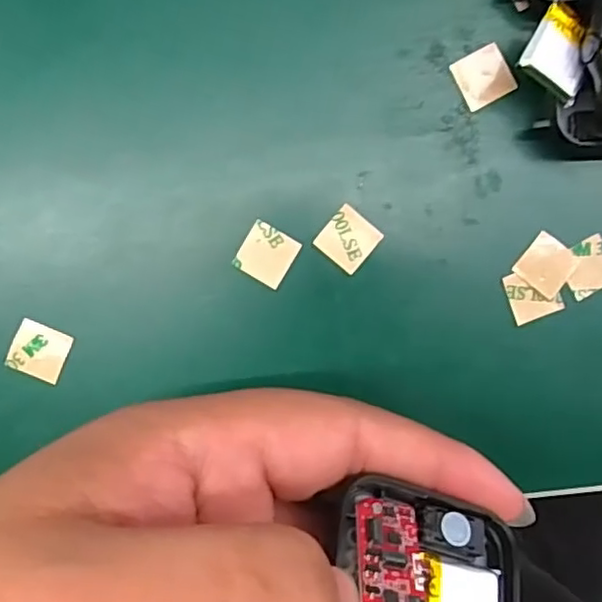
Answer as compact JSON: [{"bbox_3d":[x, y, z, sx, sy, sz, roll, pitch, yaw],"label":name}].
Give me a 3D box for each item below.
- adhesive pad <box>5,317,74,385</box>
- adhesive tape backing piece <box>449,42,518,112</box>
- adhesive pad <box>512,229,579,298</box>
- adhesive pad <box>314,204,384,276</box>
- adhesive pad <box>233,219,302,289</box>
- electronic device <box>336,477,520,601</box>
[{"bbox_3d":[-0.076,0.015,0.186,0.015,0.004,0.015,22,92,-4],"label":"adhesive pad"},{"bbox_3d":[0.053,-0.065,0.186,0.015,0.004,0.015,-28,95,-1],"label":"adhesive tape backing piece"},{"bbox_3d":[0.074,-0.011,0.191,0.015,0.004,0.016,36,91,-5],"label":"adhesive pad"},{"bbox_3d":[0.014,-0.018,0.188,0.015,0.004,0.015,39,91,-5],"label":"adhesive pad"},{"bbox_3d":[-0.010,-0.013,0.187,0.015,0.004,0.016,30,92,-5],"label":"adhesive pad"},{"bbox_3d":[0.027,0.059,0.131,0.038,0.039,0.006,18,136,-12],"label":"electronic device"}]

